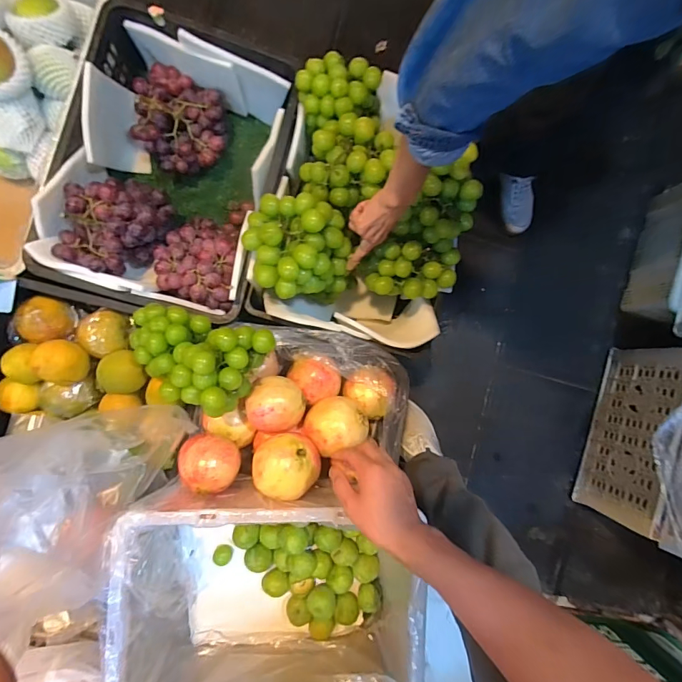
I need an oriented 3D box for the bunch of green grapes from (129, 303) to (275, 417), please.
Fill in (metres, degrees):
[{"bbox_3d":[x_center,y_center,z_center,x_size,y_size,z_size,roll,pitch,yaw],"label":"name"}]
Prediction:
[{"bbox_3d":[-0.209,0.026,0.556,0.204,0.127,0.127,14,88,-6],"label":"bunch of green grapes"}]

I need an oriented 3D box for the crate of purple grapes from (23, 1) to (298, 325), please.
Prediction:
[{"bbox_3d":[-0.284,-0.292,0.714,0.339,0.217,0.463,14,88,-6],"label":"crate of purple grapes"}]

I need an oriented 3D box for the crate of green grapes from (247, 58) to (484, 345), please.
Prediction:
[{"bbox_3d":[0.042,-0.218,0.703,0.337,0.249,0.421,16,88,-6],"label":"crate of green grapes"}]

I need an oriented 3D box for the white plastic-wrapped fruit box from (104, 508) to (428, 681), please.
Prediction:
[{"bbox_3d":[-0.093,0.353,0.569,0.374,0.187,0.282,2,90,-6],"label":"white plastic-wrapped fruit box"}]

